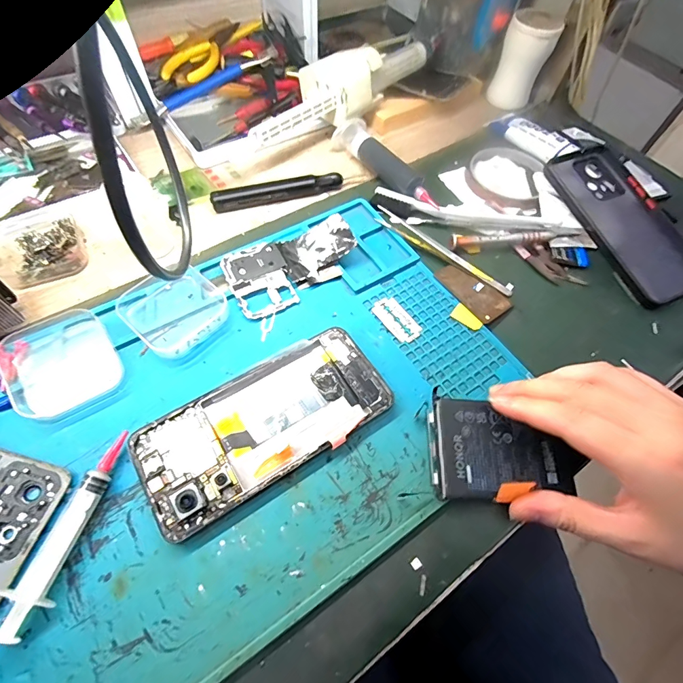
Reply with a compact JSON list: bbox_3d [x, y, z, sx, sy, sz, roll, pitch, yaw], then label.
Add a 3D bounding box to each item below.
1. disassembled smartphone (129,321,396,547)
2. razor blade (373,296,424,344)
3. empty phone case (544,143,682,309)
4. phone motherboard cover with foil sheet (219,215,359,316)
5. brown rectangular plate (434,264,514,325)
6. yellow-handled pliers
[{"bbox_3d":[-0.048,0.052,0.249,0.158,0.009,0.073,-29,67,-19],"label":"disassembled smartphone"},{"bbox_3d":[0.044,-0.018,0.299,0.023,0.004,0.043,-32,68,-20],"label":"razor blade"},{"bbox_3d":[0.261,-0.112,0.354,0.082,0.012,0.165,-21,73,-14],"label":"empty phone case"},{"bbox_3d":[-0.039,-0.063,0.310,0.105,0.011,0.062,-27,74,-10],"label":"phone motherboard cover with foil sheet"},{"bbox_3d":[0.109,-0.043,0.317,0.035,0.004,0.061,-32,68,-20],"label":"brown rectangular plate"},{"bbox_3d":[-0.146,-0.326,0.427,0.038,0.015,0.130,22,62,8],"label":"yellow-handled pliers"}]

